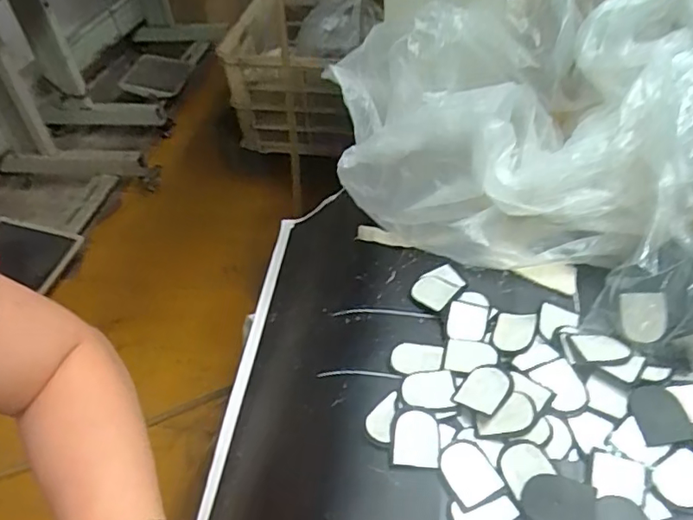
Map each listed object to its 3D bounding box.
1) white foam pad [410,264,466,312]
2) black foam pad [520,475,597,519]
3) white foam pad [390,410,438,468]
[{"bbox_3d":[0.065,0.017,0.384,0.029,0.006,0.039,32,55,33],"label":"white foam pad"},{"bbox_3d":[0.105,0.120,0.274,0.033,0.004,0.028,12,46,18],"label":"black foam pad"},{"bbox_3d":[0.038,0.098,0.307,0.025,0.004,0.031,2,44,9],"label":"white foam pad"}]

